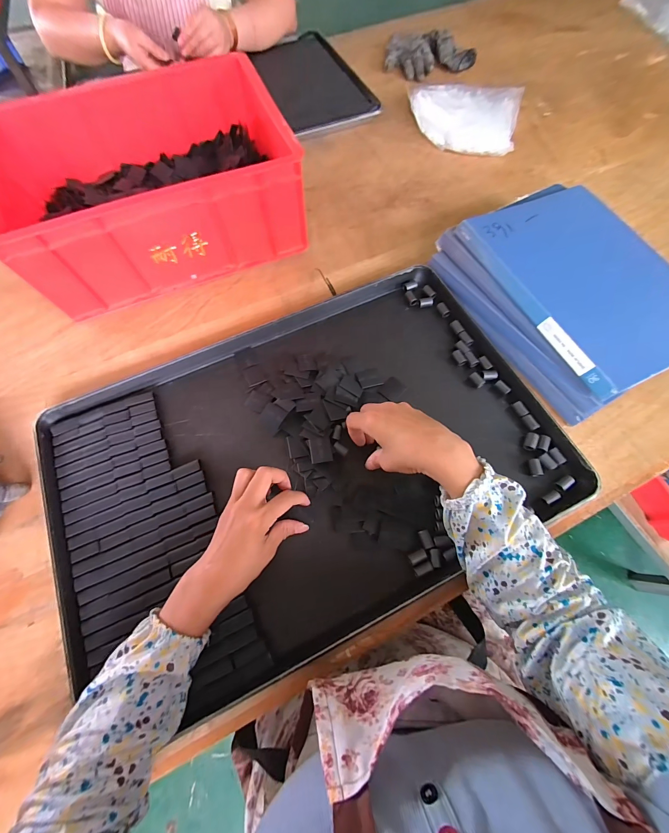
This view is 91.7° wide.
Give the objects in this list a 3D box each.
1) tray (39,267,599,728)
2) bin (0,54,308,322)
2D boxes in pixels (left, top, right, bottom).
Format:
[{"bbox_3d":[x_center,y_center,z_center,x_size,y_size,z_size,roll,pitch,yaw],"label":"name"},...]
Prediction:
[{"bbox_3d":[-0.036,0.043,0.413,0.585,0.036,0.396,-26,68,-8],"label":"tray"},{"bbox_3d":[-0.278,-0.360,0.512,0.379,0.150,0.298,-22,68,-7],"label":"bin"}]

